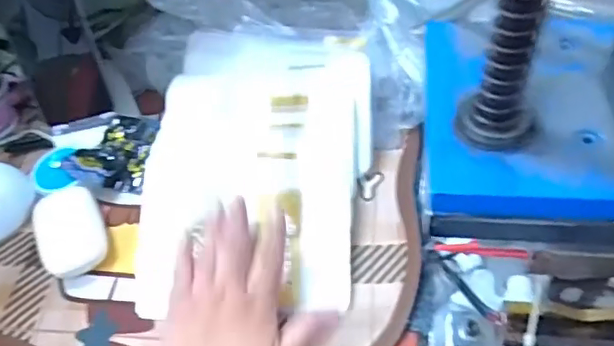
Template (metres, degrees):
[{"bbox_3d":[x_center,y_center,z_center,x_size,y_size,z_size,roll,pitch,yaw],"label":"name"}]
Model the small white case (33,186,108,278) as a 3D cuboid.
[{"bbox_3d":[-0.218,0.052,0.511,0.056,0.025,0.083,-23,52,-13],"label":"small white case"}]

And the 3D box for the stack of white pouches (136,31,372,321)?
[{"bbox_3d":[-0.045,-0.011,0.517,0.193,0.022,0.272,6,68,5],"label":"stack of white pouches"}]

